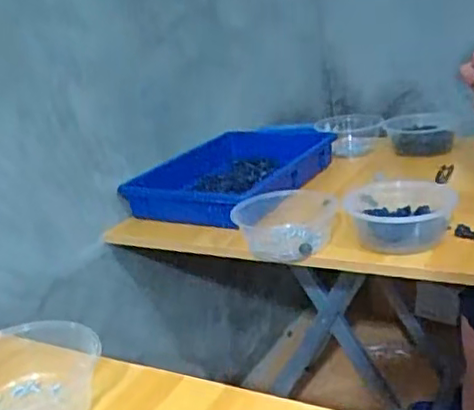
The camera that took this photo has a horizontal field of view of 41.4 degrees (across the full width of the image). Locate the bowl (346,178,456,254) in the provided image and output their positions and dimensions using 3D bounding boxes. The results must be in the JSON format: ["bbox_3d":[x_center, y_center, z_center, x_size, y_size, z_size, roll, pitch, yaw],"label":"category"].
[{"bbox_3d":[0.205,0.014,0.781,0.132,0.054,0.138,-6,18,2],"label":"bowl"}]

